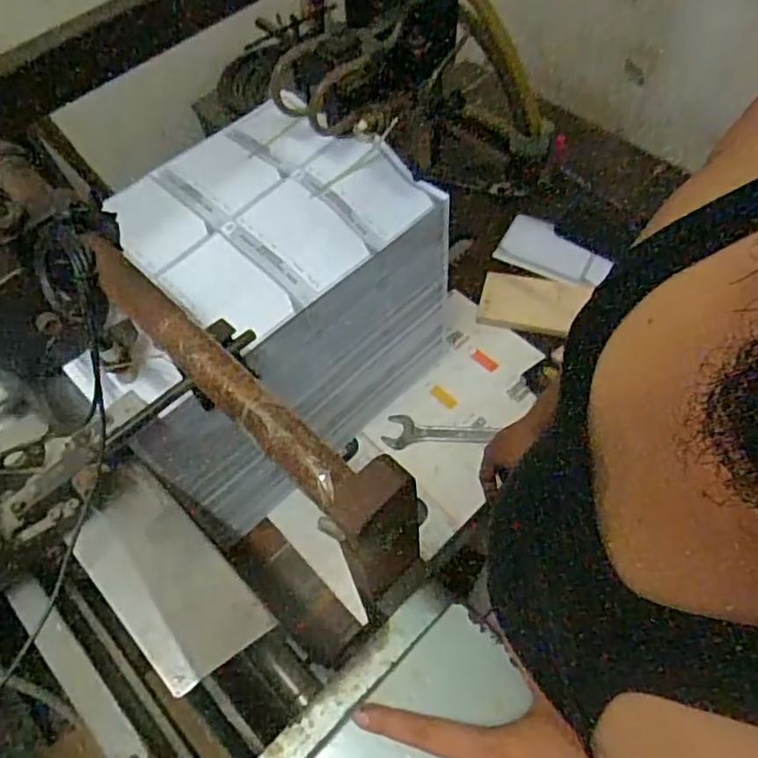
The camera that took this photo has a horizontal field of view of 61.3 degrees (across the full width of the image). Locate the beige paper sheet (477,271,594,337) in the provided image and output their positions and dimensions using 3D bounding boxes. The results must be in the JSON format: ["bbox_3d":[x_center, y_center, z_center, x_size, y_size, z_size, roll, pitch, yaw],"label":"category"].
[{"bbox_3d":[0.250,-0.123,1.033,0.166,0.012,0.114,10,60,11],"label":"beige paper sheet"}]

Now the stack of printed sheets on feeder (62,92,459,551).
[{"bbox_3d":[-0.162,-0.084,0.840,0.293,0.325,0.423,38,68,24],"label":"stack of printed sheets on feeder"}]

